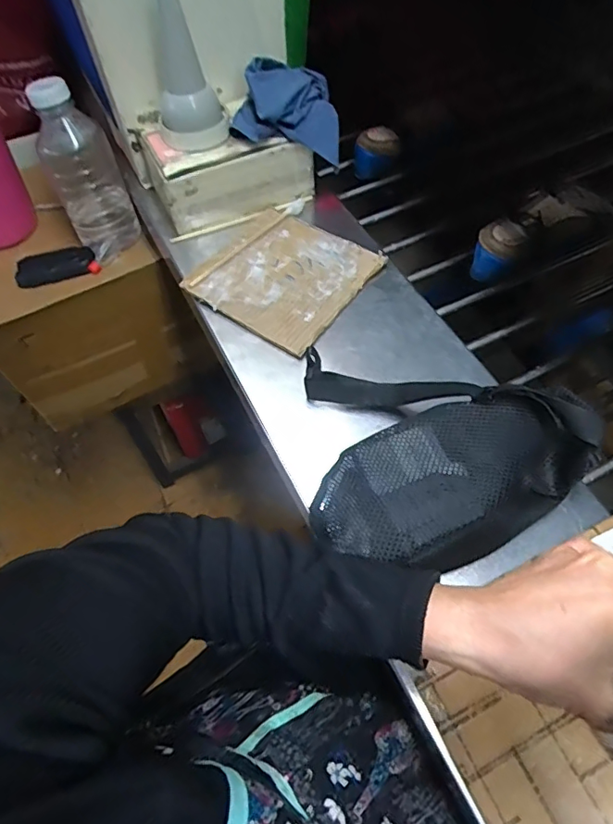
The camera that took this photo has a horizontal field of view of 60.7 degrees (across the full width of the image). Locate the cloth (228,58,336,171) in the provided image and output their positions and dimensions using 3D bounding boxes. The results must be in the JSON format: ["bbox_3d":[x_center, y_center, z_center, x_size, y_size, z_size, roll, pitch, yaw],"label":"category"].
[{"bbox_3d":[-0.024,-0.362,0.634,0.124,0.077,0.089,0,59,2],"label":"cloth"}]

